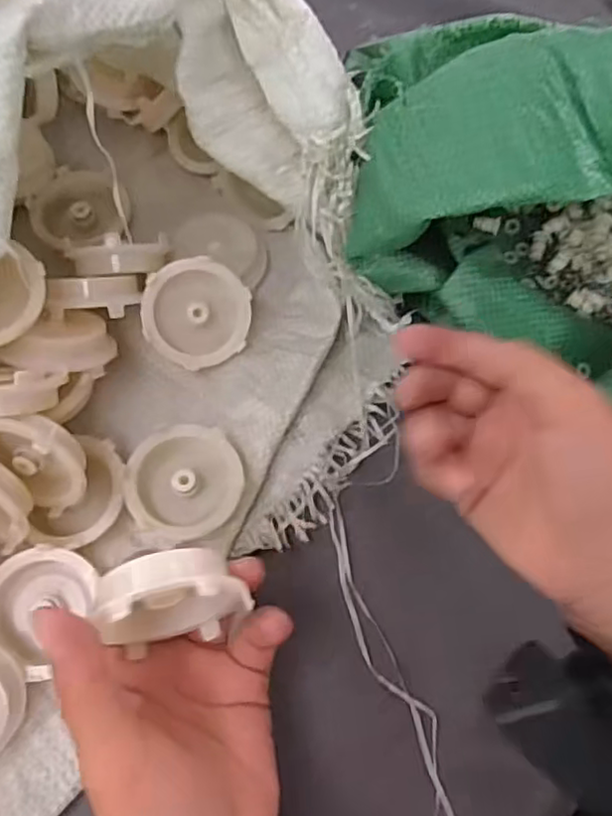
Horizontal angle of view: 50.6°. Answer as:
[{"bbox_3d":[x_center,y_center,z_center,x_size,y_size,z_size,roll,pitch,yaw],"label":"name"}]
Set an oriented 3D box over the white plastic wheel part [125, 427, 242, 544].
[{"bbox_3d":[-0.061,0.037,0.326,0.056,0.016,0.054,1,68,-1],"label":"white plastic wheel part"}]

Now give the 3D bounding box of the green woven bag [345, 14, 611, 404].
[{"bbox_3d":[0.145,-0.113,0.326,0.224,0.149,0.192,28,70,10],"label":"green woven bag"}]

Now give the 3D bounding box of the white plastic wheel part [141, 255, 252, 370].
[{"bbox_3d":[-0.059,-0.052,0.355,0.057,0.013,0.057,-10,106,-13],"label":"white plastic wheel part"}]

